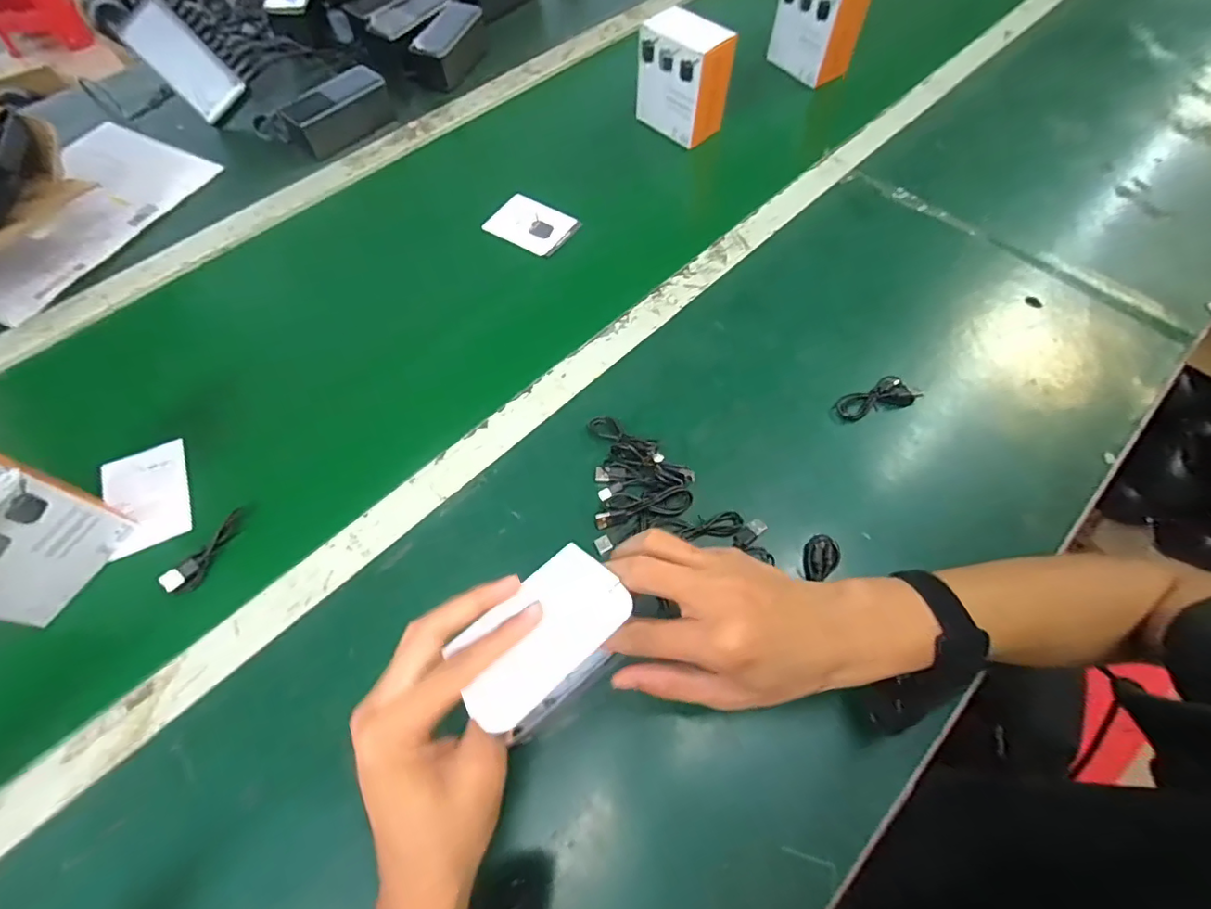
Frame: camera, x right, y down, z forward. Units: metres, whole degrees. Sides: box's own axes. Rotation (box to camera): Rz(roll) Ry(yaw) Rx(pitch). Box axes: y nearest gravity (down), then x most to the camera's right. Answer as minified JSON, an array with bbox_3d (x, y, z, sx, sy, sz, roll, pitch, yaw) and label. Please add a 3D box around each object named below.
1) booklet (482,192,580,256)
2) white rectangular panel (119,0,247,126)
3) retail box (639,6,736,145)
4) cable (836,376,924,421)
[{"bbox_3d":[-0.090,-0.274,0.635,0.099,0.009,0.071,30,67,14],"label":"booklet"},{"bbox_3d":[-0.524,-0.491,0.660,0.068,0.017,0.132,-43,110,5],"label":"white rectangular panel"},{"bbox_3d":[0.099,-0.473,0.669,0.109,0.110,0.062,38,69,17],"label":"retail box"},{"bbox_3d":[0.258,-0.053,0.506,0.081,0.019,0.032,-17,65,-8],"label":"cable"}]

